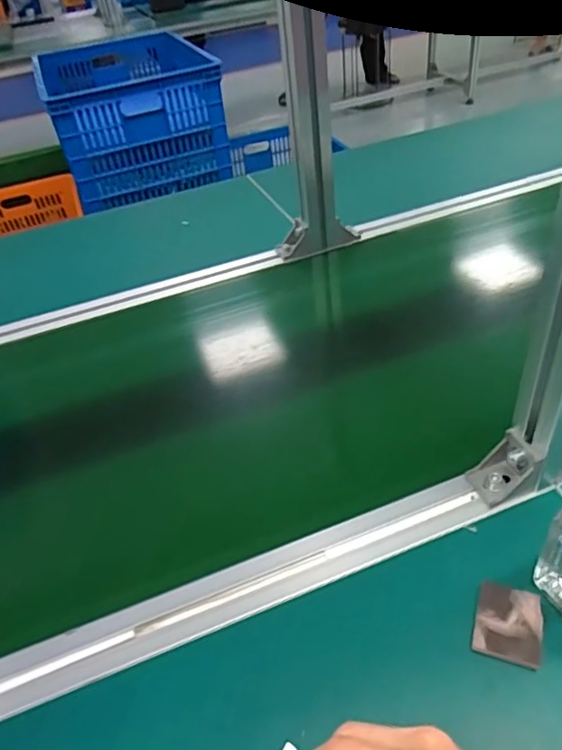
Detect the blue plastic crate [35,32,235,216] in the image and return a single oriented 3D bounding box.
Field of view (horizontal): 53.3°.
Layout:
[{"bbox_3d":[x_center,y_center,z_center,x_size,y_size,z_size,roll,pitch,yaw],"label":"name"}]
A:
[{"bbox_3d":[-0.461,-0.831,1.749,0.446,0.290,0.733,-17,41,-11],"label":"blue plastic crate"}]

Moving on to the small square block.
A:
[{"bbox_3d":[0.147,0.160,0.362,0.039,0.008,0.047,11,44,20],"label":"small square block"}]

